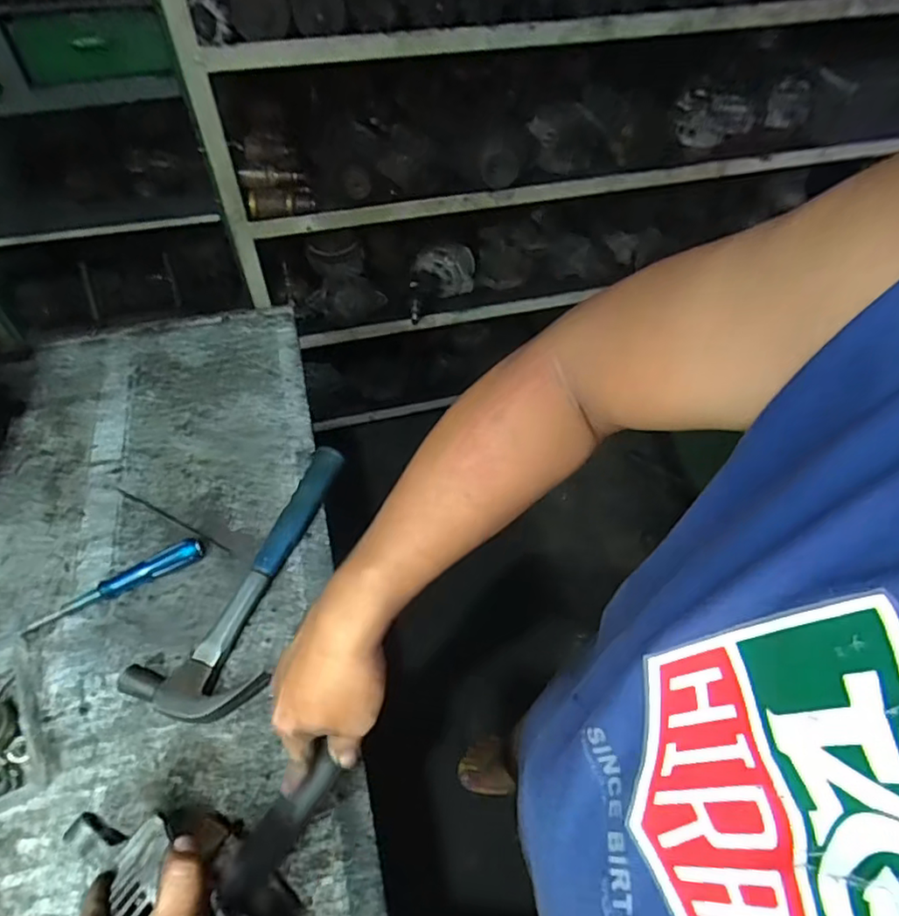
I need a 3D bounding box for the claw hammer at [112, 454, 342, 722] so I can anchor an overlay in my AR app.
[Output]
[{"bbox_3d":[-0.190,0.127,0.652,0.118,0.038,0.327,23,55,16],"label":"claw hammer"}]

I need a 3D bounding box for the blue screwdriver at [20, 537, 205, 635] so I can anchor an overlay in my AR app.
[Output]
[{"bbox_3d":[-0.360,0.133,0.646,0.182,0.024,0.028,-23,56,-18],"label":"blue screwdriver"}]

